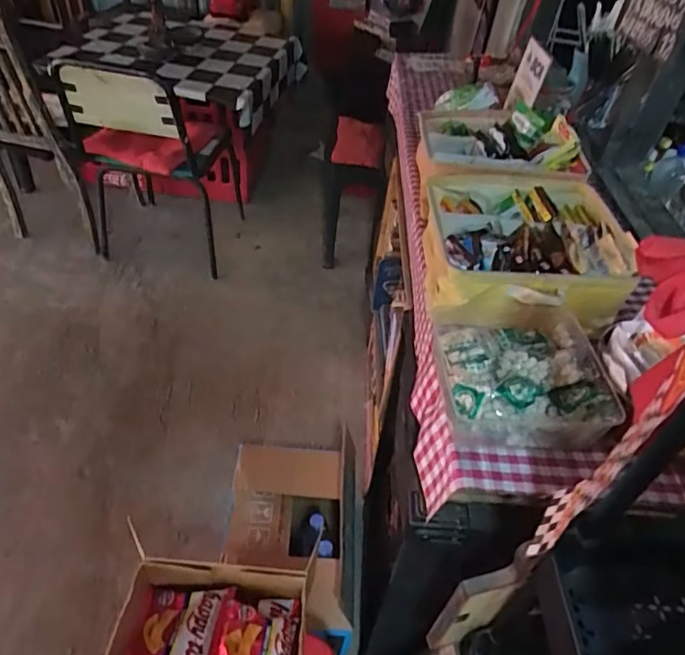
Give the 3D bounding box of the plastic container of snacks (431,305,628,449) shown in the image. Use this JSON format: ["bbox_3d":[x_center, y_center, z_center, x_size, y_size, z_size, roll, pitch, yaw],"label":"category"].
[{"bbox_3d":[0.221,0.049,0.700,0.182,0.068,0.212,3,44,-5],"label":"plastic container of snacks"}]

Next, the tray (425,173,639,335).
[{"bbox_3d":[0.274,-0.130,0.859,0.263,0.121,0.301,6,44,-2],"label":"tray"}]

